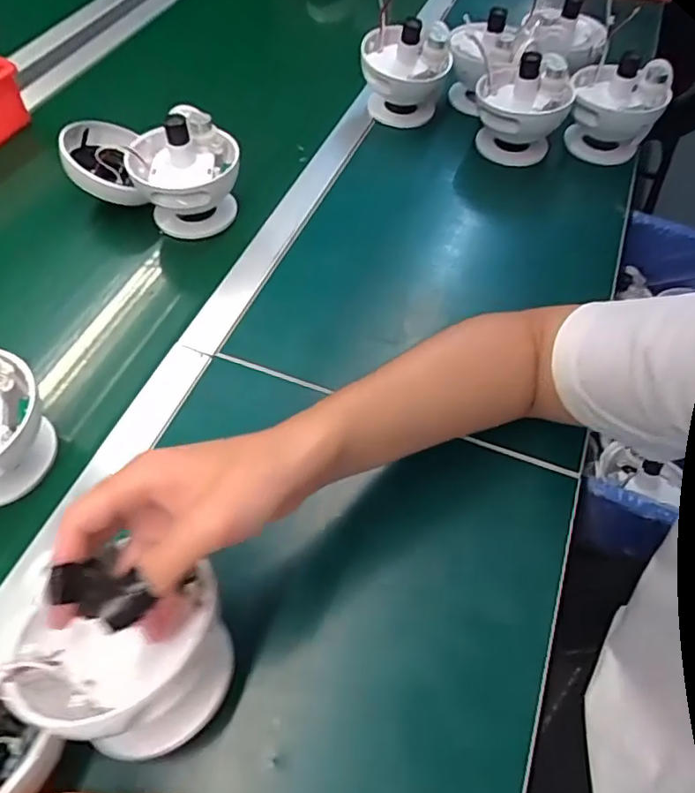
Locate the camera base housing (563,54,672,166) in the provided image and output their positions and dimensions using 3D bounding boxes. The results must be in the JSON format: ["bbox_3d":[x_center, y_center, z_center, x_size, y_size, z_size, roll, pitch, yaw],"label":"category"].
[{"bbox_3d":[0.345,-0.374,0.750,0.112,0.111,0.111,20,58,11],"label":"camera base housing"}]

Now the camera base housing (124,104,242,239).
[{"bbox_3d":[-0.176,-0.246,0.637,0.113,0.112,0.098,-10,56,-8],"label":"camera base housing"}]

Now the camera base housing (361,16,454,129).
[{"bbox_3d":[0.077,-0.438,0.787,0.116,0.105,0.094,16,56,10],"label":"camera base housing"}]

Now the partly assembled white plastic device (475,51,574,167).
[{"bbox_3d":[0.222,-0.369,0.742,0.111,0.110,0.110,16,57,8],"label":"partly assembled white plastic device"}]

